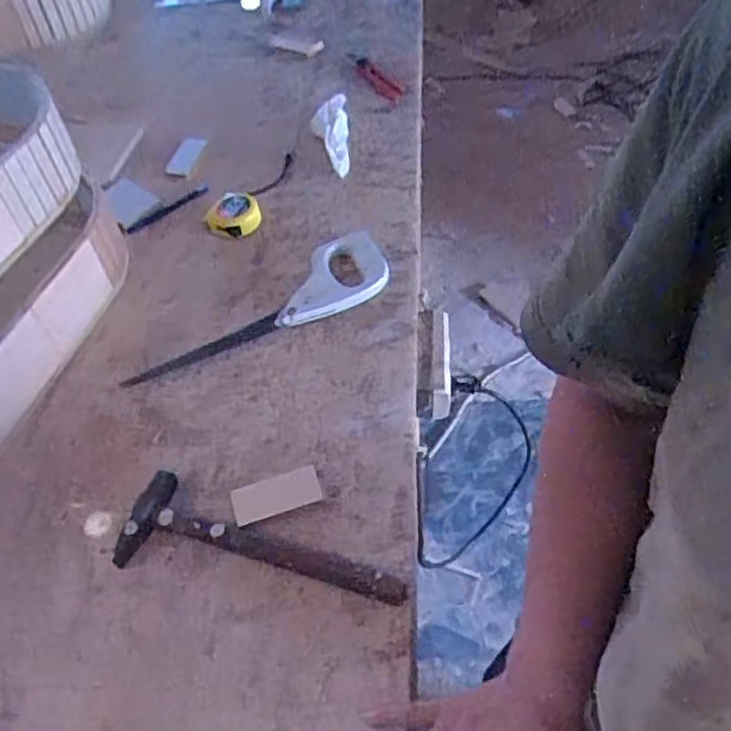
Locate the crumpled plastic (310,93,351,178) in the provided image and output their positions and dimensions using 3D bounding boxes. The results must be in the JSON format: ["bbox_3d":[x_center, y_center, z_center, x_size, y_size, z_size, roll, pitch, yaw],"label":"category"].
[{"bbox_3d":[-0.051,-0.352,1.050,0.054,0.022,0.152,-7,69,-1],"label":"crumpled plastic"}]

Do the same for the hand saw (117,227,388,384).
[{"bbox_3d":[-0.123,-0.062,0.855,0.351,0.034,0.103,-29,54,-19],"label":"hand saw"}]

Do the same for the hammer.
[{"bbox_3d":[-0.096,0.168,0.669,0.275,0.021,0.091,8,52,12],"label":"hammer"}]

